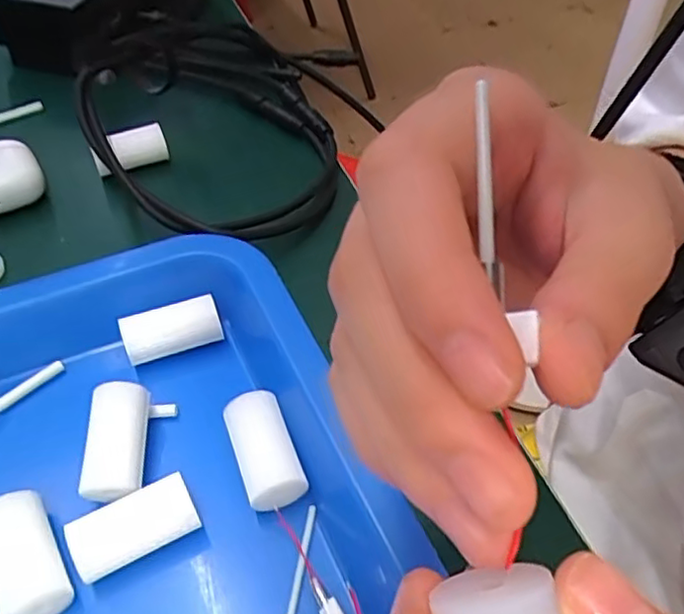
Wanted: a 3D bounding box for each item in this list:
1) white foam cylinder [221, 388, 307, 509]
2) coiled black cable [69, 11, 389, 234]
[{"bbox_3d":[-0.028,0.054,0.237,0.020,0.015,0.046,-16,50,-14],"label":"white foam cylinder"},{"bbox_3d":[-0.066,-0.112,0.374,0.164,0.034,0.208,13,42,-12],"label":"coiled black cable"}]

